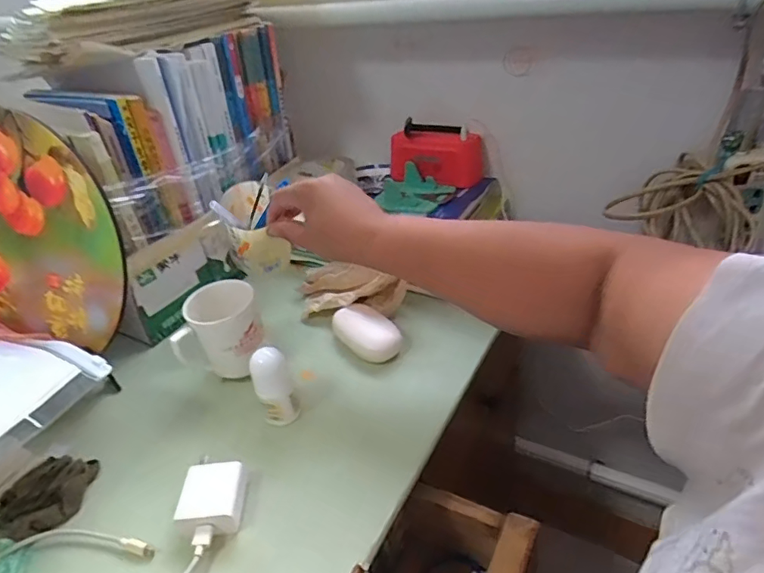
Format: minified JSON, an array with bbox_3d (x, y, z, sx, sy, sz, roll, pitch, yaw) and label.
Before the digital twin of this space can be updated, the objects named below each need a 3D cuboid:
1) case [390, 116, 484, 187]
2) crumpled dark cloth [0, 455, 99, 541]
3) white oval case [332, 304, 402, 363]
[{"bbox_3d":[0.078,-0.191,0.759,0.135,0.074,0.051,-1,35,9],"label":"case"},{"bbox_3d":[-0.299,0.186,0.465,0.052,0.026,0.087,14,40,27],"label":"crumpled dark cloth"},{"bbox_3d":[-0.019,0.053,0.599,0.051,0.027,0.093,-29,40,-28],"label":"white oval case"}]

